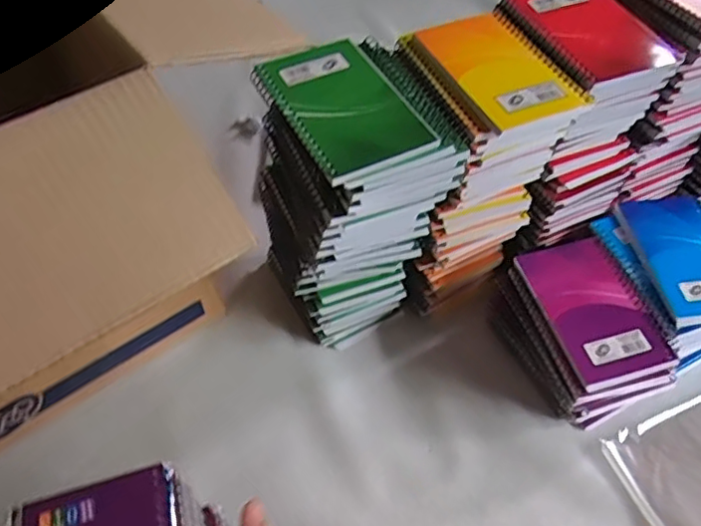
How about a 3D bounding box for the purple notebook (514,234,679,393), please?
[{"bbox_3d":[0.204,0.037,0.493,0.085,0.012,0.133,-16,54,-7],"label":"purple notebook"}]

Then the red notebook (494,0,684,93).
[{"bbox_3d":[0.185,-0.188,0.476,0.098,0.020,0.133,-23,60,-19],"label":"red notebook"}]

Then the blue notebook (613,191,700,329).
[{"bbox_3d":[0.300,-0.006,0.521,0.079,0.019,0.135,-8,53,-4],"label":"blue notebook"}]

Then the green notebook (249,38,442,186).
[{"bbox_3d":[-0.006,-0.112,0.410,0.082,0.014,0.128,-26,56,-17],"label":"green notebook"}]

